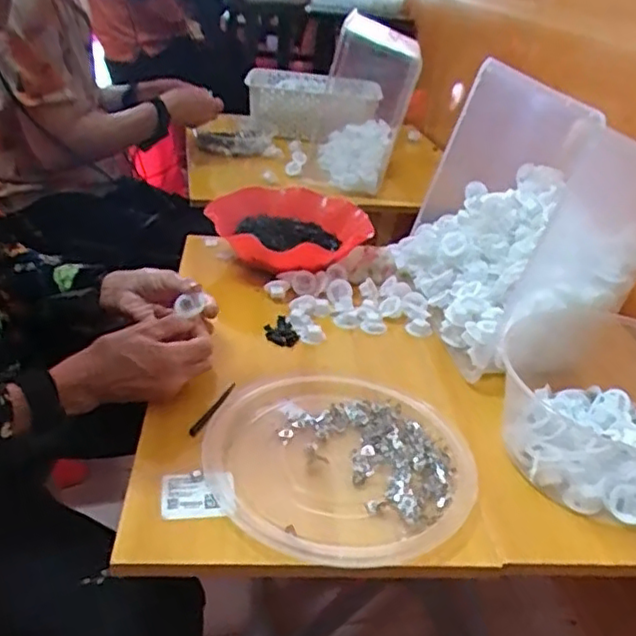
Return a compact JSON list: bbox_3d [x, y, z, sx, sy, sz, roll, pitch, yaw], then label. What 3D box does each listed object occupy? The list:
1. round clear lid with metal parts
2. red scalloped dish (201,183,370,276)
[{"bbox_3d":[0.020,0.123,0.593,0.227,0.017,0.228,4,30,-3],"label":"round clear lid with metal parts"},{"bbox_3d":[-0.049,-0.130,0.961,0.210,0.064,0.232,-9,33,-24],"label":"red scalloped dish"}]

